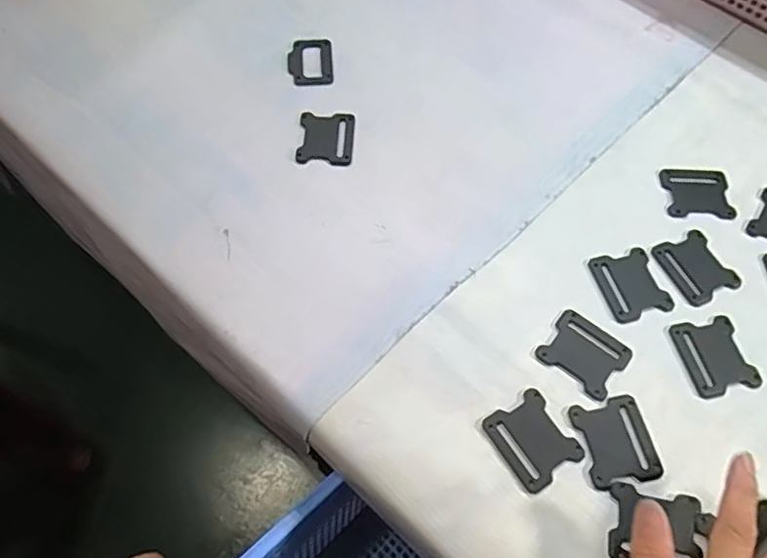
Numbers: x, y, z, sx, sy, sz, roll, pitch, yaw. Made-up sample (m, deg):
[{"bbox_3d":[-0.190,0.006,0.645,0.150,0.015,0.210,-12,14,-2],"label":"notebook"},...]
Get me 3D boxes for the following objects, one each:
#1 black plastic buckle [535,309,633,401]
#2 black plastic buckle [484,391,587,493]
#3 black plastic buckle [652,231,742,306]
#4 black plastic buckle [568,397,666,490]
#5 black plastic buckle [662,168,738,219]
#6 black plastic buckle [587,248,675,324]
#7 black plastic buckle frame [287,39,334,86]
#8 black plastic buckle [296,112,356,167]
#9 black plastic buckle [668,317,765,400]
[{"bbox_3d":[0.132,0.048,0.375,0.050,0.004,0.044,36,67,16],"label":"black plastic buckle"},{"bbox_3d":[0.092,0.099,0.353,0.043,0.004,0.050,-29,66,-16],"label":"black plastic buckle"},{"bbox_3d":[0.223,-0.009,0.408,0.044,0.004,0.050,-21,65,-12],"label":"black plastic buckle"},{"bbox_3d":[0.144,0.099,0.353,0.045,0.004,0.050,-10,63,-7],"label":"black plastic buckle"},{"bbox_3d":[0.242,-0.066,0.442,0.051,0.004,0.046,2,62,-1],"label":"black plastic buckle"},{"bbox_3d":[0.173,0.003,0.400,0.045,0.004,0.050,-14,63,-9],"label":"black plastic buckle"},{"bbox_3d":[-0.064,-0.187,0.496,0.038,0.005,0.052,-4,62,-4],"label":"black plastic buckle frame"},{"bbox_3d":[-0.045,-0.112,0.458,0.044,0.004,0.051,2,62,0],"label":"black plastic buckle"},{"bbox_3d":[0.218,0.050,0.376,0.045,0.004,0.049,-11,63,-7],"label":"black plastic buckle"}]

